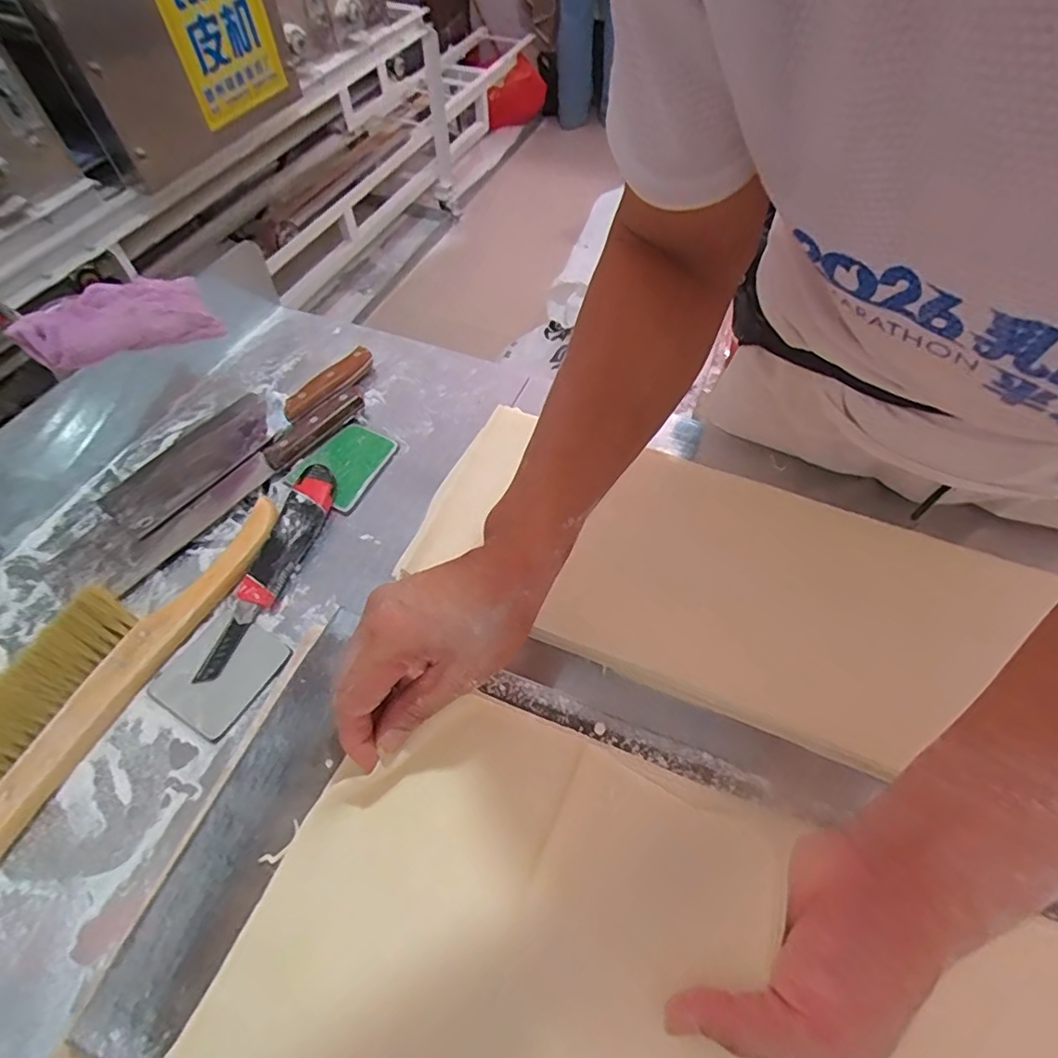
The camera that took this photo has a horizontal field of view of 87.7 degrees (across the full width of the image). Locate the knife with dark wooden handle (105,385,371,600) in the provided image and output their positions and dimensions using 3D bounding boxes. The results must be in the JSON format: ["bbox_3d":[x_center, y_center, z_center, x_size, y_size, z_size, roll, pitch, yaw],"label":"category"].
[{"bbox_3d":[-0.276,-0.049,0.535,0.036,0.018,0.284,33,61,19],"label":"knife with dark wooden handle"}]

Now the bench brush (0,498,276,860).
[{"bbox_3d":[-0.342,0.098,0.428,0.106,0.025,0.333,21,58,12],"label":"bench brush"}]

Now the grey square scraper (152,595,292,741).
[{"bbox_3d":[-0.244,0.110,0.437,0.081,0.005,0.087,26,59,15],"label":"grey square scraper"}]

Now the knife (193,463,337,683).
[{"bbox_3d":[-0.223,0.029,0.477,0.036,0.024,0.206,14,57,7],"label":"knife"}]

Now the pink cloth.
[{"bbox_3d":[-0.388,-0.200,0.533,0.075,0.046,0.163,29,45,17],"label":"pink cloth"}]

